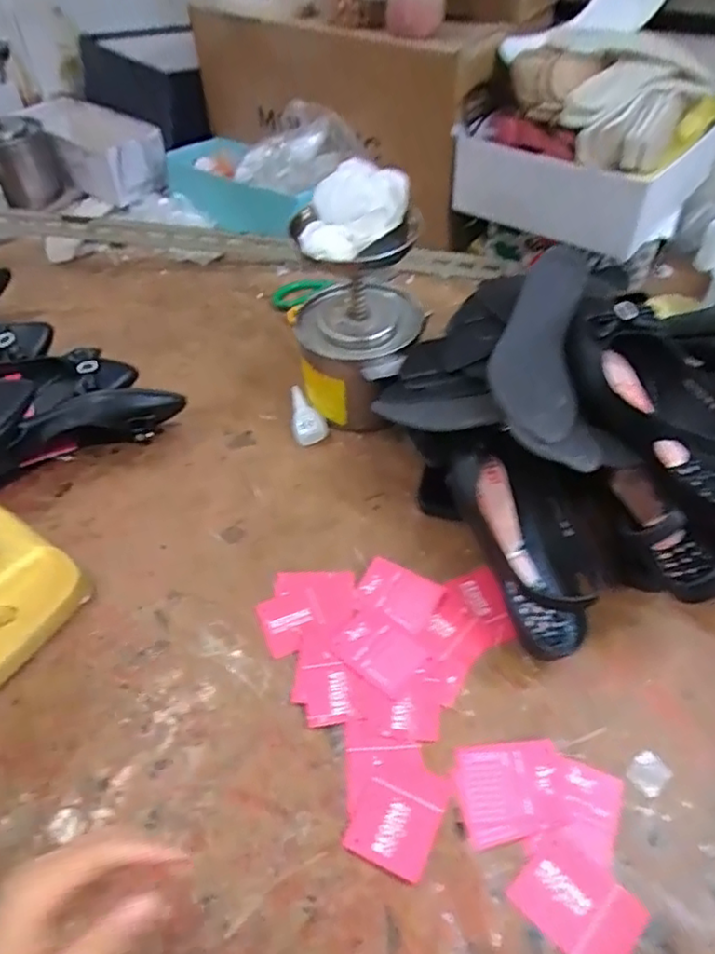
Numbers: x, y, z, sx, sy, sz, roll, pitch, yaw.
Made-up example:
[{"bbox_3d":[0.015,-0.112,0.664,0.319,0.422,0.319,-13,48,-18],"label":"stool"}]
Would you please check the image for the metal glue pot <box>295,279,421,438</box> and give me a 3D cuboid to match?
[{"bbox_3d":[-0.001,-0.131,0.709,0.133,0.131,0.118,13,49,14],"label":"metal glue pot"}]

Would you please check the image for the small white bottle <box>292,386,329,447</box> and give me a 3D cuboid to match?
[{"bbox_3d":[-0.062,-0.073,0.726,0.037,0.017,0.082,-17,62,-12],"label":"small white bottle"}]

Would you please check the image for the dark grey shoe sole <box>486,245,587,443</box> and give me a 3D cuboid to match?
[{"bbox_3d":[0.163,-0.119,0.573,0.078,0.052,0.260,9,48,11],"label":"dark grey shoe sole"}]

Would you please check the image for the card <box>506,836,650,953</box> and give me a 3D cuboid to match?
[{"bbox_3d":[0.144,0.279,0.412,0.058,0.004,0.072,-36,55,-27],"label":"card"}]

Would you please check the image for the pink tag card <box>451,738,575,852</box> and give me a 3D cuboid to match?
[{"bbox_3d":[0.112,0.226,0.461,0.078,0.004,0.064,-10,48,-6],"label":"pink tag card"}]

